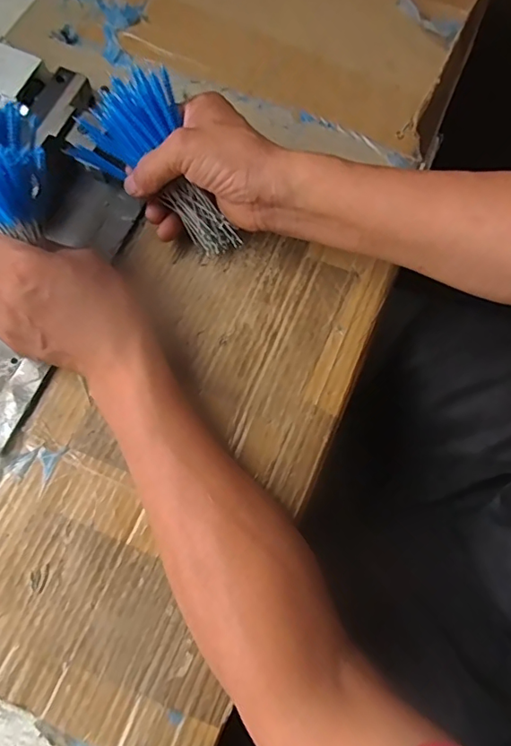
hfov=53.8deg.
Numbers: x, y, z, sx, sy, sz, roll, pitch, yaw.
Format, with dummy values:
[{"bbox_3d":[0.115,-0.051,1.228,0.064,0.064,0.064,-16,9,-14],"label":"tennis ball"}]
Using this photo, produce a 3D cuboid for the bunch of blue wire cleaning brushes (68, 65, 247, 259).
[{"bbox_3d":[-0.066,-0.150,0.385,0.074,0.052,0.141,-46,112,-13],"label":"bunch of blue wire cleaning brushes"}]

